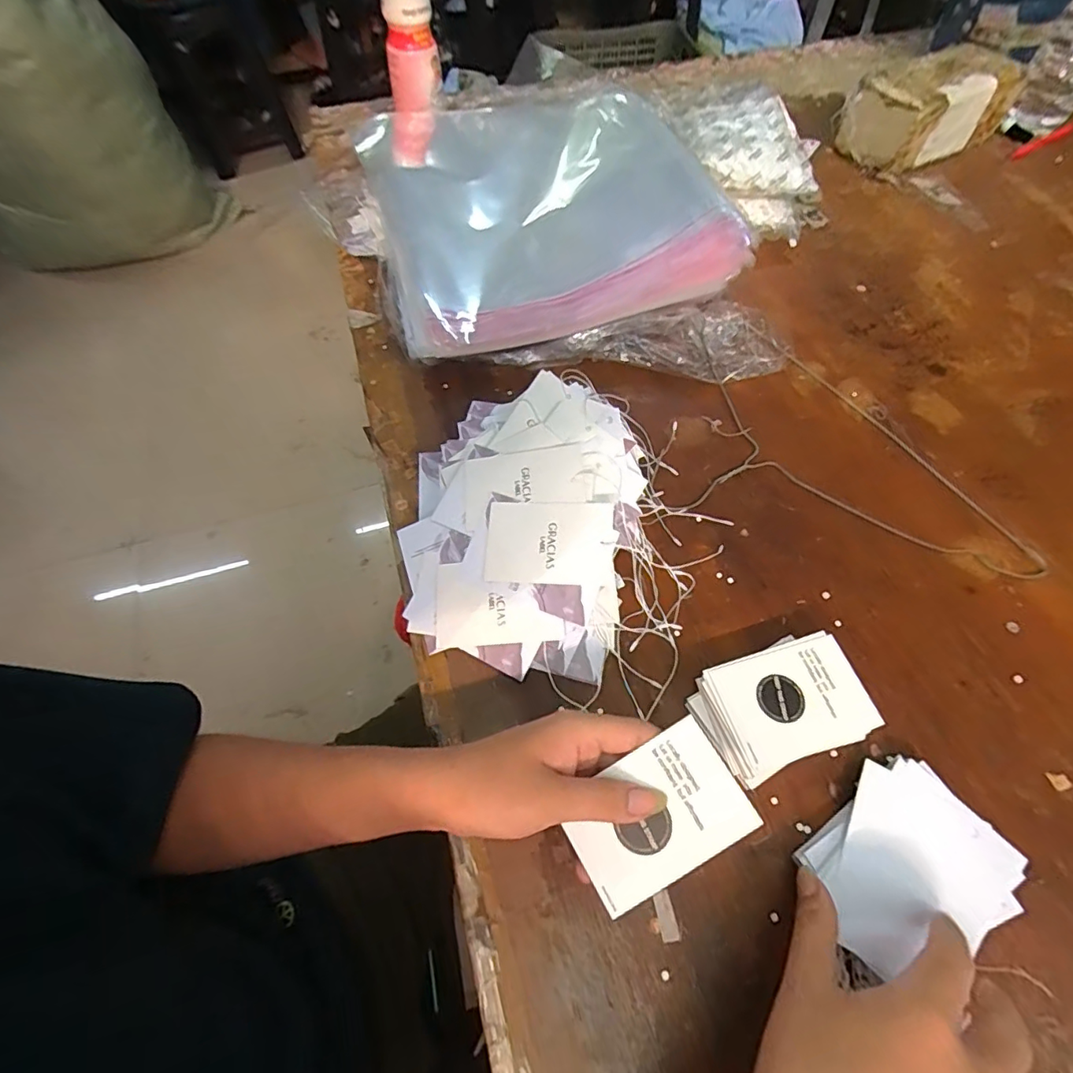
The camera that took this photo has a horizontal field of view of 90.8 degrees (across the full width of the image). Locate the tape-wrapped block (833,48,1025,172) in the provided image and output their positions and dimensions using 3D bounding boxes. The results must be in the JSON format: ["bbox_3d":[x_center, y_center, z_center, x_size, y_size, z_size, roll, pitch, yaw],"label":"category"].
[{"bbox_3d":[0.499,-0.541,0.678,0.203,0.094,0.097,-25,62,-14],"label":"tape-wrapped block"}]

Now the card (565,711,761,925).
[{"bbox_3d":[0.061,0.144,0.275,0.089,0.004,0.059,-33,70,1],"label":"card"}]

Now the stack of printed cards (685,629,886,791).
[{"bbox_3d":[0.158,0.110,0.343,0.101,0.029,0.069,-18,61,-10],"label":"stack of printed cards"}]

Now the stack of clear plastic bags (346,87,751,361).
[{"bbox_3d":[-0.014,-0.391,0.601,0.340,0.067,0.451,-11,61,-2],"label":"stack of clear plastic bags"}]

